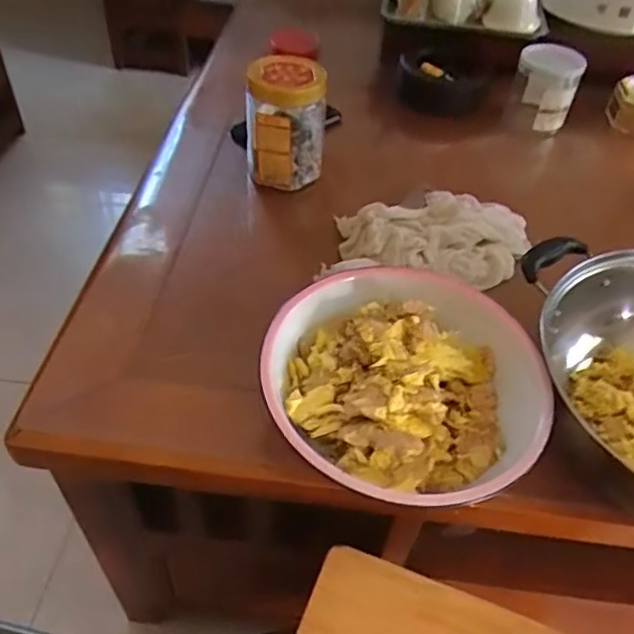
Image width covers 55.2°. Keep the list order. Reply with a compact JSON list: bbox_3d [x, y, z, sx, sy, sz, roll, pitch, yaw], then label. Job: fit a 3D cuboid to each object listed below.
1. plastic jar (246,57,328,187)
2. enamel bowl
[{"bbox_3d":[-0.036,-0.226,0.709,0.088,0.127,0.092,2,47,-2],"label":"plastic jar"},{"bbox_3d":[0.067,0.055,0.481,0.205,0.086,0.214,2,47,-2],"label":"enamel bowl"}]

